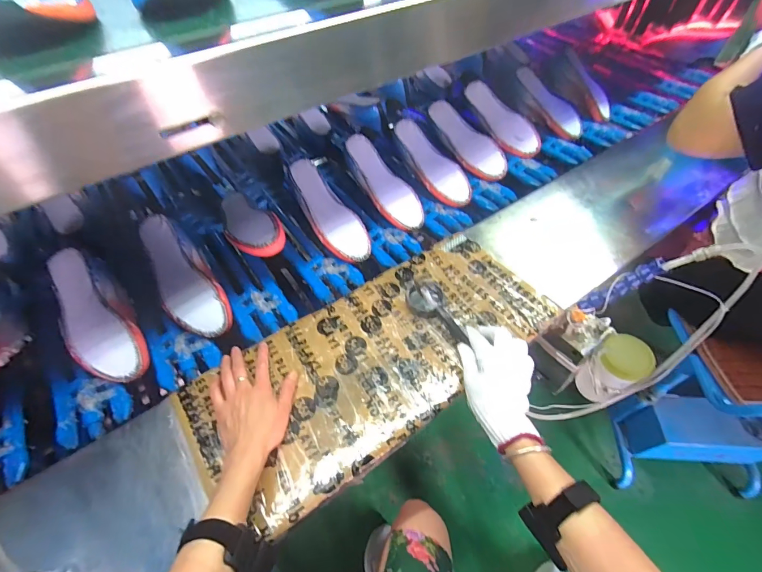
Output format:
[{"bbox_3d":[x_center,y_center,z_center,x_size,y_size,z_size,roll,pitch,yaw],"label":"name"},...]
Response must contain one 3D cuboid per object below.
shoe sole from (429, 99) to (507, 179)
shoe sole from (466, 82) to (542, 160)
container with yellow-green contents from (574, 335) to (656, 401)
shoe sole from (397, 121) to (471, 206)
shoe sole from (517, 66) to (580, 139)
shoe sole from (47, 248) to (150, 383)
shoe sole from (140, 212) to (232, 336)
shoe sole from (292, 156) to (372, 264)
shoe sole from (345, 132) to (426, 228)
[{"bbox_3d":[0.201,-0.349,0.881,0.081,0.040,0.247,-31,76,-23],"label":"shoe sole"},{"bbox_3d":[0.300,-0.415,0.925,0.077,0.023,0.233,-41,83,5],"label":"shoe sole"},{"bbox_3d":[0.391,0.149,0.635,0.077,0.127,0.074,0,51,0],"label":"container with yellow-green contents"},{"bbox_3d":[0.113,-0.280,0.833,0.080,0.032,0.242,-28,75,-21],"label":"shoe sole"},{"bbox_3d":[0.456,-0.496,0.997,0.084,0.029,0.231,-36,86,-26],"label":"shoe sole"},{"bbox_3d":[-0.452,0.048,0.575,0.088,0.028,0.233,-32,83,-24],"label":"shoe sole"},{"bbox_3d":[-0.338,-0.019,0.629,0.088,0.025,0.238,-30,79,-22],"label":"shoe sole"},{"bbox_3d":[-0.105,-0.149,0.723,0.081,0.019,0.235,-31,81,-23],"label":"shoe sole"},{"bbox_3d":[0.002,-0.223,0.778,0.079,0.029,0.244,-30,79,-22],"label":"shoe sole"}]

